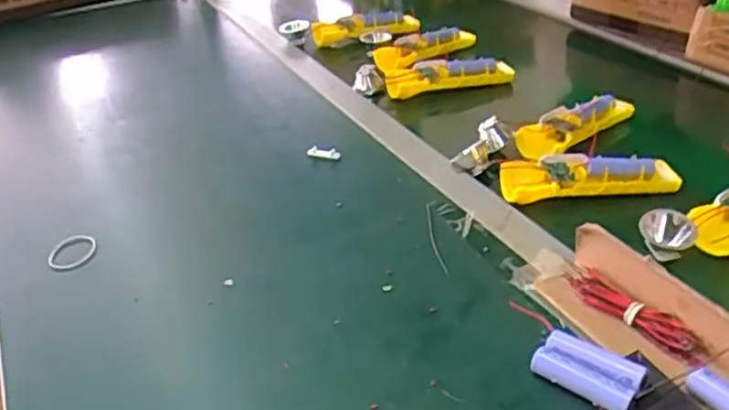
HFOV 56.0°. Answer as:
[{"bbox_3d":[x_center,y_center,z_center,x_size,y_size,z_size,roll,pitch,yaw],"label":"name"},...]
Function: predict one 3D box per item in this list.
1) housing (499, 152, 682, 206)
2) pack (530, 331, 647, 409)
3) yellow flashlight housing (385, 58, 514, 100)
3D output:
[{"bbox_3d":[0.210,-0.026,0.636,0.161,0.029,0.044,-4,33,2],"label":"housing"},{"bbox_3d":[0.146,0.108,0.447,0.066,0.017,0.035,24,43,37],"label":"pack"},{"bbox_3d":[0.108,-0.164,0.861,0.168,0.038,0.042,-10,33,-8],"label":"yellow flashlight housing"}]

